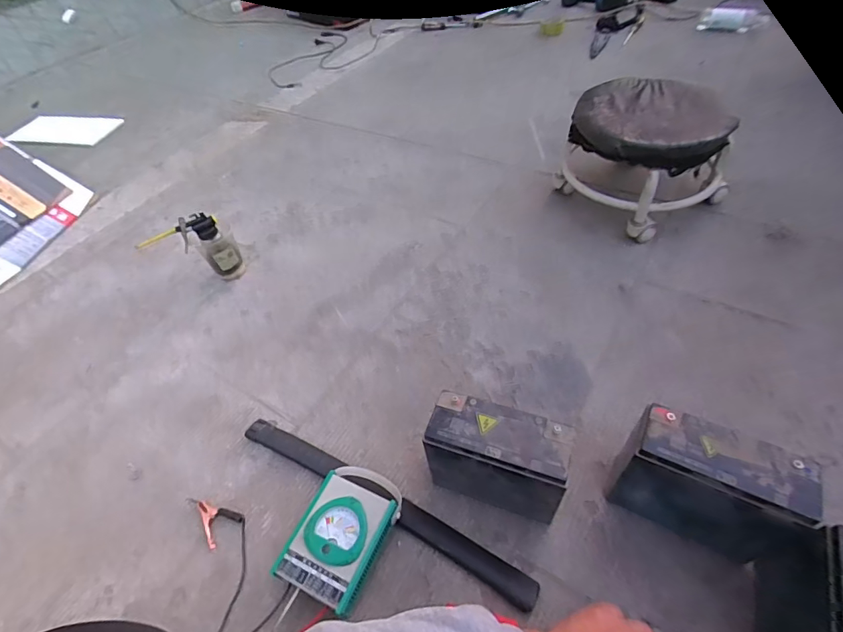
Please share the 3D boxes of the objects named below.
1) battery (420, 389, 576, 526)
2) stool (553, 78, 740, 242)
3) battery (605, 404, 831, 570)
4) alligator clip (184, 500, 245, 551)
[{"bbox_3d":[0.100,0.187,0.588,0.178,0.142,0.077,12,53,16],"label":"battery"},{"bbox_3d":[0.470,-0.349,0.953,0.277,0.207,0.317,-30,55,-20],"label":"stool"},{"bbox_3d":[0.347,0.218,0.559,0.185,0.180,0.083,23,56,21],"label":"battery"},{"bbox_3d":[-0.310,0.294,0.663,0.082,0.015,0.055,34,60,27],"label":"alligator clip"}]

